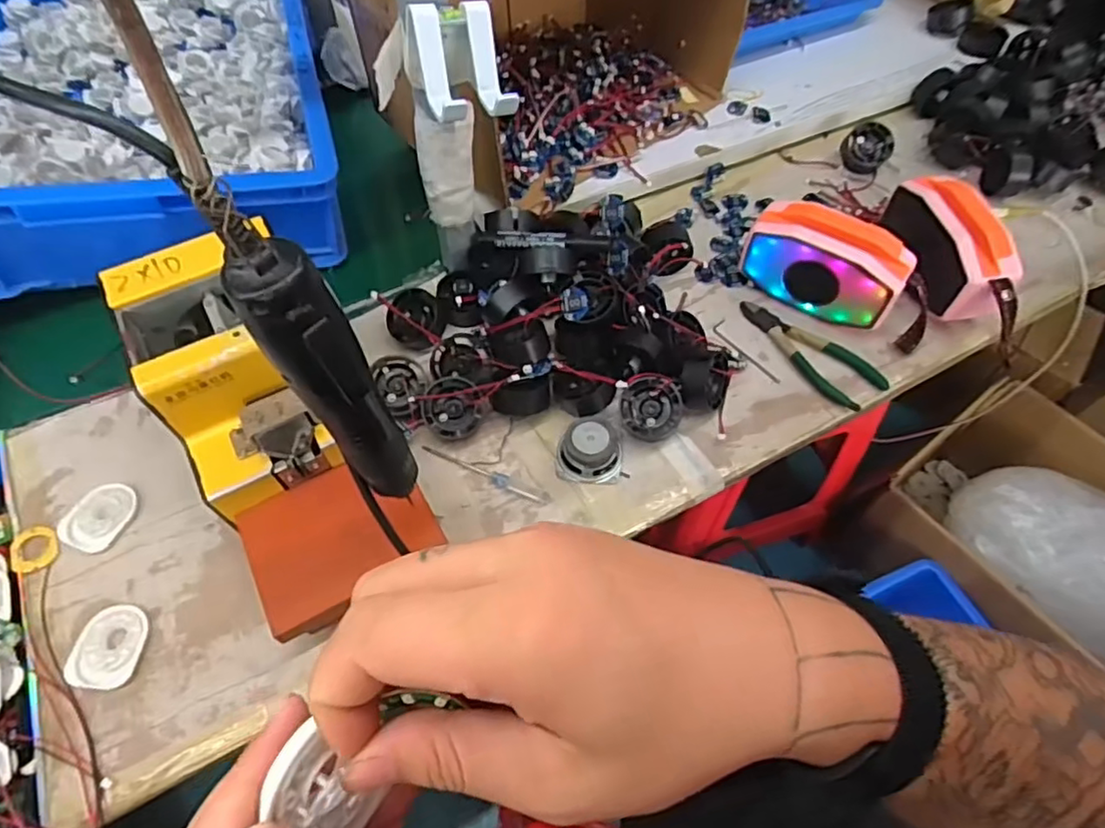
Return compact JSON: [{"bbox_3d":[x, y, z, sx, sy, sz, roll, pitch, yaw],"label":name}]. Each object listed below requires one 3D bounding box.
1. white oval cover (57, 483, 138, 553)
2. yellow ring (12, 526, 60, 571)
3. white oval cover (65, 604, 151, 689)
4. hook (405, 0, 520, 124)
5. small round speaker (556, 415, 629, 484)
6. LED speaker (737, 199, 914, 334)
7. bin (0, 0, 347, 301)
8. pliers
[{"bbox_3d":[-0.371,0.083,0.521,0.048,0.004,0.058,15,59,9],"label":"white oval cover"},{"bbox_3d":[-0.414,0.106,0.509,0.033,0.004,0.041,-28,62,-17],"label":"yellow ring"},{"bbox_3d":[-0.325,0.170,0.468,0.047,0.004,0.058,4,58,2],"label":"white oval cover"},{"bbox_3d":[-0.063,-0.242,0.441,0.060,0.052,0.075,-18,60,-12],"label":"hook"},{"bbox_3d":[0.033,0.031,0.542,0.057,0.027,0.048,2,58,0],"label":"small round speaker"},{"bbox_3d":[0.260,-0.144,0.618,0.147,0.085,0.061,25,61,14],"label":"LED speaker"},{"bbox_3d":[-0.500,-0.414,0.741,0.427,0.129,0.630,-14,59,-10],"label":"bin"},{"bbox_3d":[0.240,-0.063,0.607,0.046,0.016,0.151,-36,65,-21],"label":"pliers"}]

